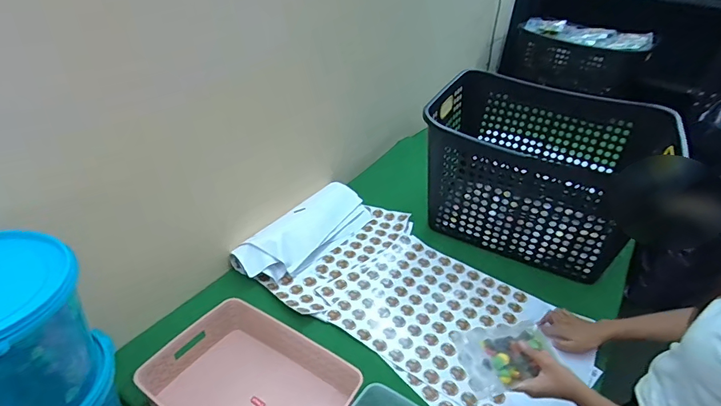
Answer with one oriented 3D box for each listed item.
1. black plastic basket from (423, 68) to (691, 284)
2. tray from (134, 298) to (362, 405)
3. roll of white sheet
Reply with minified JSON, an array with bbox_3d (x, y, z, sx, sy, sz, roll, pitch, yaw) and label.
[{"bbox_3d":[0.438,-0.077,1.110,0.513,0.349,0.441,16,35,16],"label":"black plastic basket"},{"bbox_3d":[-0.189,0.318,0.735,0.315,0.084,0.235,24,40,23],"label":"tray"},{"bbox_3d":[-0.134,0.063,1.091,0.153,0.059,0.389,30,42,29],"label":"roll of white sheet"}]

